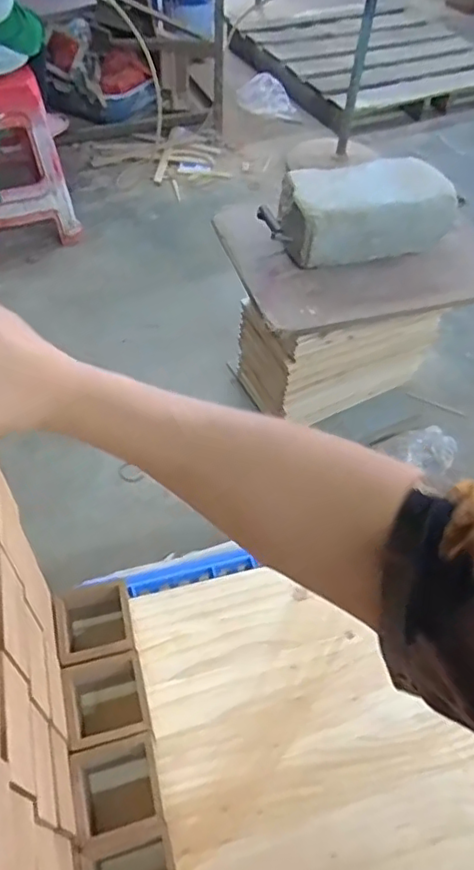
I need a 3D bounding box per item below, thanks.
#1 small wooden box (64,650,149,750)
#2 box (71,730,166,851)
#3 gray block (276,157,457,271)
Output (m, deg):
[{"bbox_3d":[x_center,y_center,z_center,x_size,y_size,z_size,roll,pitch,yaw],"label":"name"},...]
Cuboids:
[{"bbox_3d":[-0.150,0.330,0.722,0.091,0.110,0.090,-10,54,-12],"label":"small wooden box"},{"bbox_3d":[-0.129,0.395,0.659,0.083,0.091,0.090,-10,54,-12],"label":"box"},{"bbox_3d":[0.272,-0.476,1.241,0.353,0.159,0.168,-9,54,-12],"label":"gray block"}]

